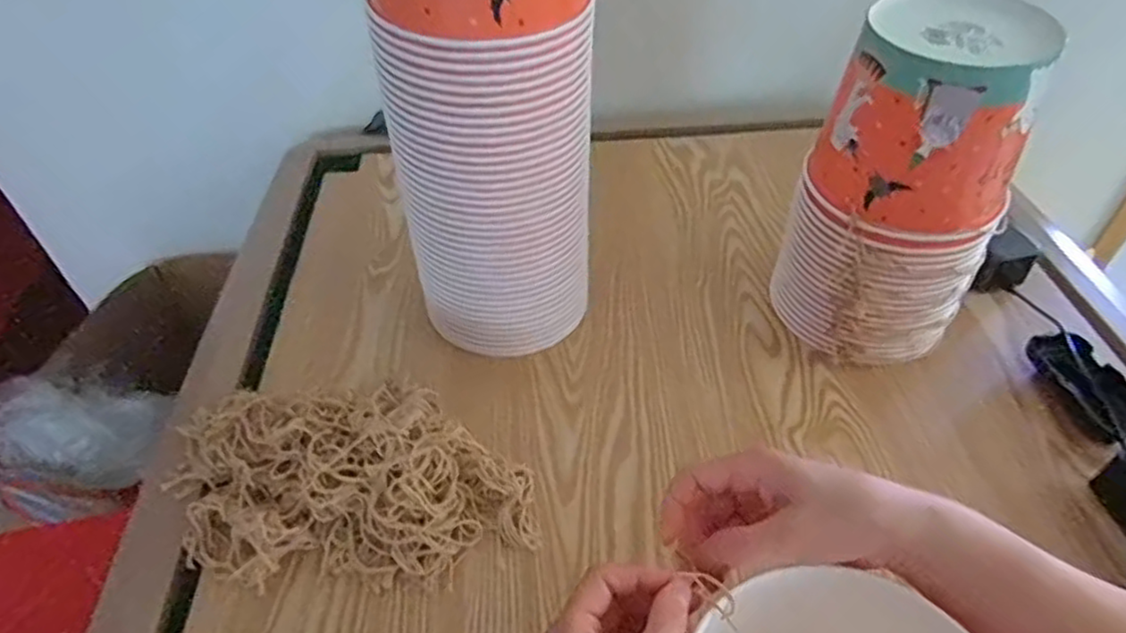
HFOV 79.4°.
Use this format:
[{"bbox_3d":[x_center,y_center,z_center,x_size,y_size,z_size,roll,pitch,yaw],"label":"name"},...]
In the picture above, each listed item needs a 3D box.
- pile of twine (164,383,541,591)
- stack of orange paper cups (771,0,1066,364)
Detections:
[{"bbox_3d":[-0.165,0.118,0.522,0.286,0.053,0.159,-1,46,0],"label":"pile of twine"},{"bbox_3d":[0.285,-0.097,0.567,0.147,0.281,0.138,28,52,25],"label":"stack of orange paper cups"}]

